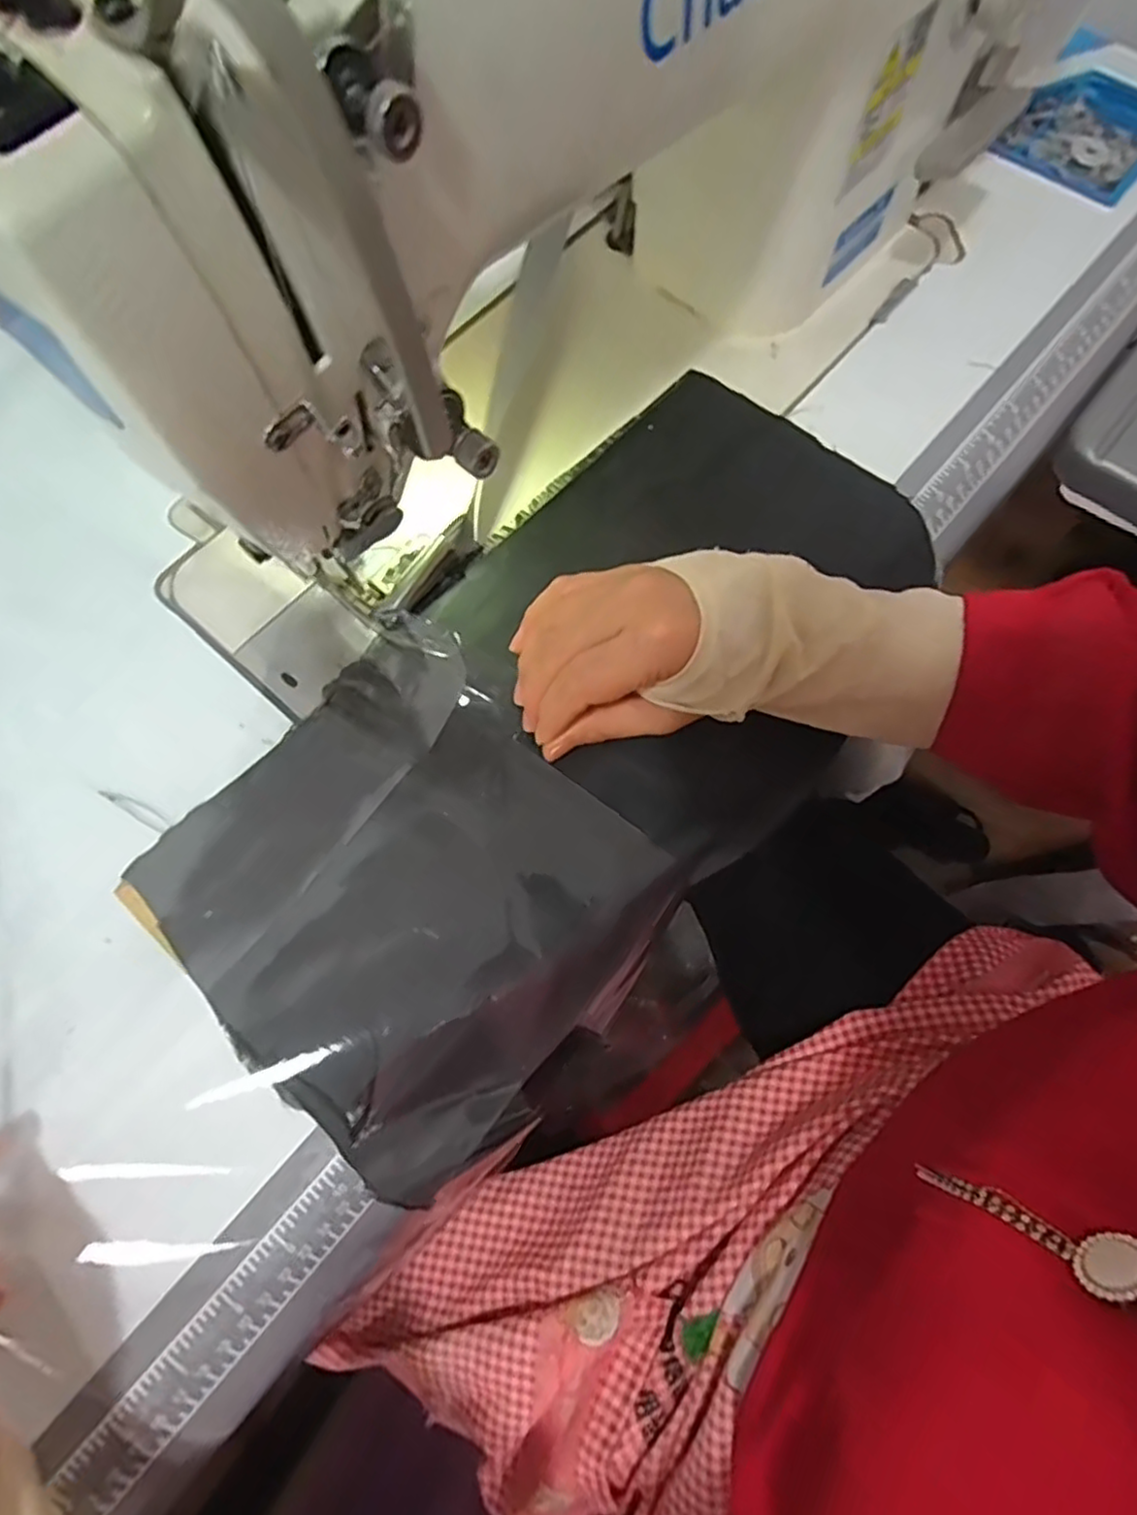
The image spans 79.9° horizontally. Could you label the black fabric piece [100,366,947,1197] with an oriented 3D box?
[{"bbox_3d":[0.006,-0.021,0.324,0.190,0.018,0.397,41,76,8],"label":"black fabric piece"}]

